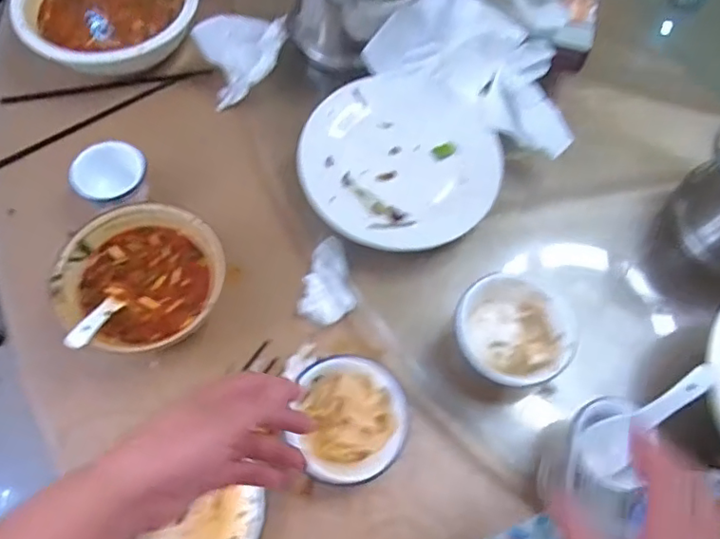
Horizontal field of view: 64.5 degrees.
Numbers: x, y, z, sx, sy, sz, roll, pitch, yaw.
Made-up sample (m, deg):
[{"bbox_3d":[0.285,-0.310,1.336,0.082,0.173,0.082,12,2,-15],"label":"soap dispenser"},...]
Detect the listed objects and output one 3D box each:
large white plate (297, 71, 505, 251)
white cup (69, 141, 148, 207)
[{"bbox_3d":[0.047,-0.127,0.649,0.218,0.032,0.211,1,64,-2],"label":"large white plate"},{"bbox_3d":[-0.276,-0.100,0.640,0.076,0.046,0.070,1,64,-2],"label":"white cup"}]

